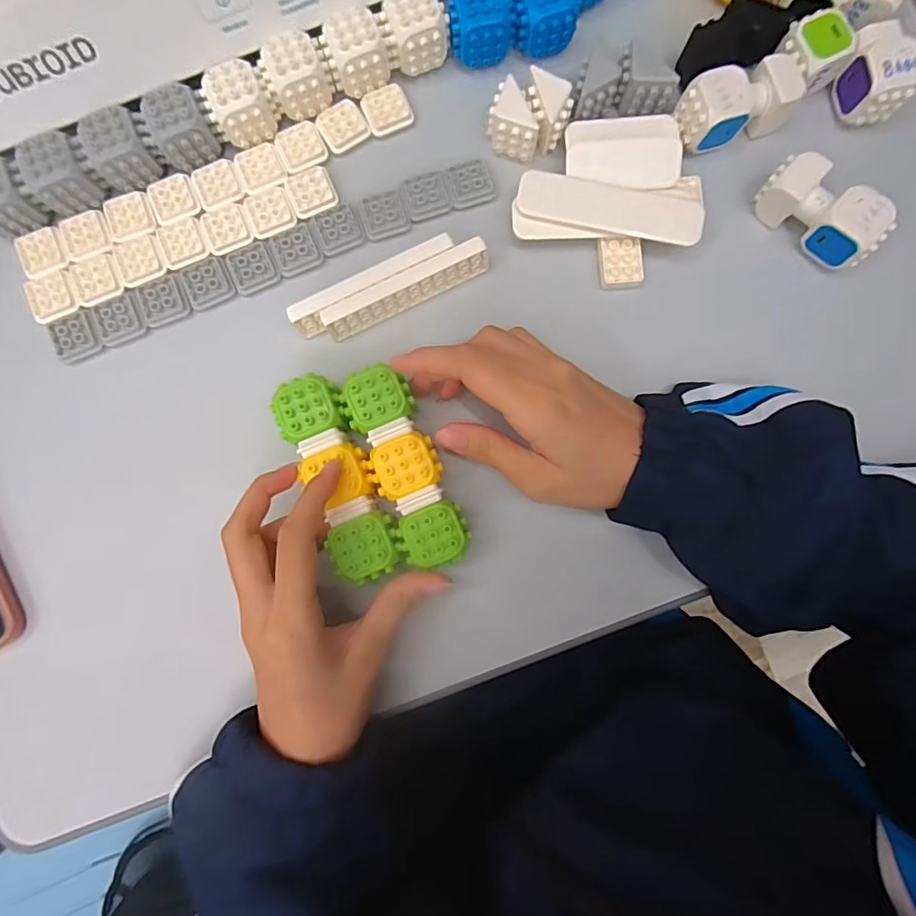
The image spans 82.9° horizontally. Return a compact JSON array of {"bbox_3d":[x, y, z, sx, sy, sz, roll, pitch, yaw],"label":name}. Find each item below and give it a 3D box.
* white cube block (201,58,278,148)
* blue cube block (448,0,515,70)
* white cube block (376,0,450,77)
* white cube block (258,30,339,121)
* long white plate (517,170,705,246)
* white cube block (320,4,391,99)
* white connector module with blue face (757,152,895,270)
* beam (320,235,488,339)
[{"bbox_3d":[-0.128,-0.206,0.304,0.034,0.032,0.028,-30,86,-3],"label":"white cube block"},{"bbox_3d":[0.013,-0.259,0.313,0.036,0.037,0.030,-9,85,-1],"label":"blue cube block"},{"bbox_3d":[-0.026,-0.253,0.308,0.038,0.030,0.030,-15,85,-2],"label":"white cube block"},{"bbox_3d":[-0.094,-0.224,0.306,0.042,0.030,0.028,-21,85,-2],"label":"white cube block"},{"bbox_3d":[0.087,-0.144,0.297,0.105,0.004,0.029,10,93,2],"label":"long white plate"},{"bbox_3d":[-0.061,-0.239,0.307,0.035,0.029,0.029,-22,85,-2],"label":"white cube block"},{"bbox_3d":[0.209,-0.143,0.299,0.068,0.034,0.028,39,86,3],"label":"white connector module with blue face"},{"bbox_3d":[-0.030,-0.098,0.305,0.101,0.020,0.013,-26,86,-2],"label":"beam"}]

